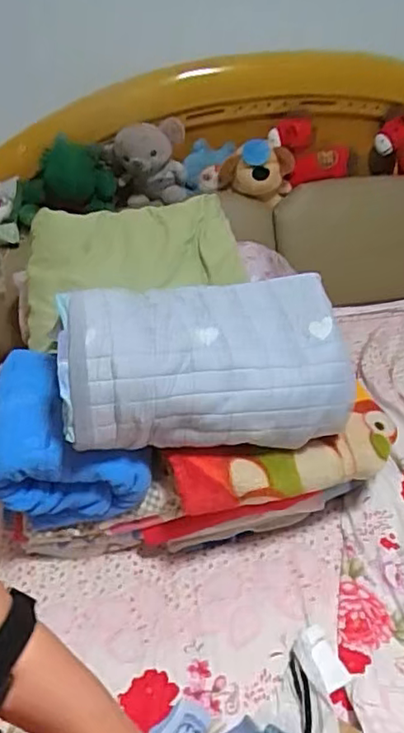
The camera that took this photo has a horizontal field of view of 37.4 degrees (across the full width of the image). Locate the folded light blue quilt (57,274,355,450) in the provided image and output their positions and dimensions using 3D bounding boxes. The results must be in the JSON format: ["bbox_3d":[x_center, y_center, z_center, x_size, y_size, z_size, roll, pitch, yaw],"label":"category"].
[{"bbox_3d":[0.008,-0.010,0.925,0.430,0.198,0.224,-10,38,-8],"label":"folded light blue quilt"}]

